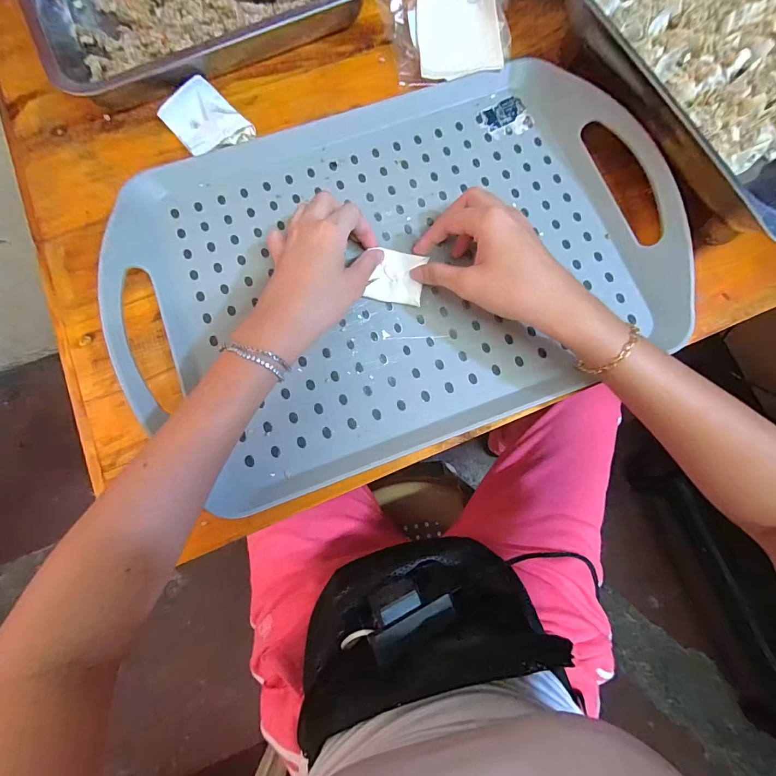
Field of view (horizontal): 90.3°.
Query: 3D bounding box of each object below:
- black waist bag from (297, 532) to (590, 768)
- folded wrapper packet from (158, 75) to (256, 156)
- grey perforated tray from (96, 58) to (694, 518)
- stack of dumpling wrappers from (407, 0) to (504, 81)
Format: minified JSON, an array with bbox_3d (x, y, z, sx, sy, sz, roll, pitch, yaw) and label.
[{"bbox_3d":[0.035,0.224,0.356,0.227,0.102,0.120,-6,79,-3],"label":"black waist bag"},{"bbox_3d":[-0.168,-0.244,0.353,0.056,0.012,0.075,-40,81,-7],"label":"folded wrapper packet"},{"bbox_3d":[0.008,-0.111,0.315,0.435,0.038,0.312,-21,79,-4],"label":"grey perforated tray"},{"bbox_3d":[0.062,-0.335,0.365,0.081,0.022,0.088,-5,79,-1],"label":"stack of dumpling wrappers"}]

